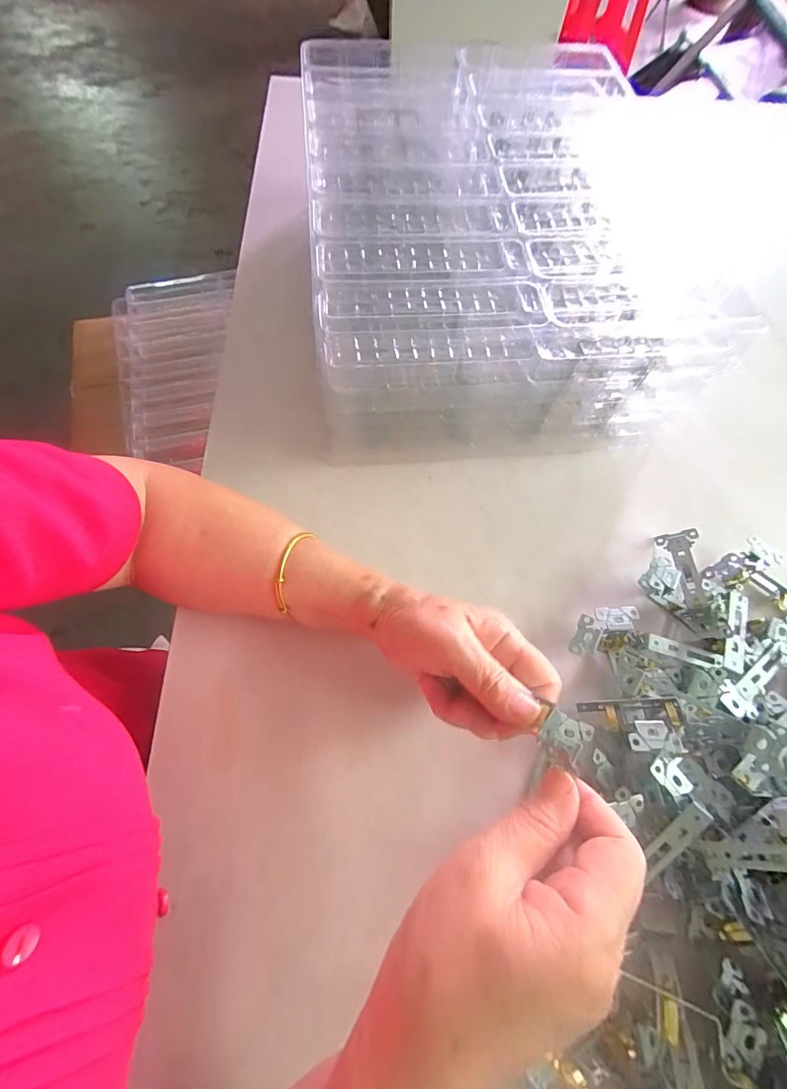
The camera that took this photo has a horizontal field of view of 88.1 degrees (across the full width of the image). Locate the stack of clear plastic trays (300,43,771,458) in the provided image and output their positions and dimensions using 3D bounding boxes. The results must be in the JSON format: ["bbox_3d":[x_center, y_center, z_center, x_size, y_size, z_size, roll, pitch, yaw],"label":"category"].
[{"bbox_3d":[0.064,-0.316,0.433,0.296,0.133,0.427,-7,69,-5],"label":"stack of clear plastic trays"}]

